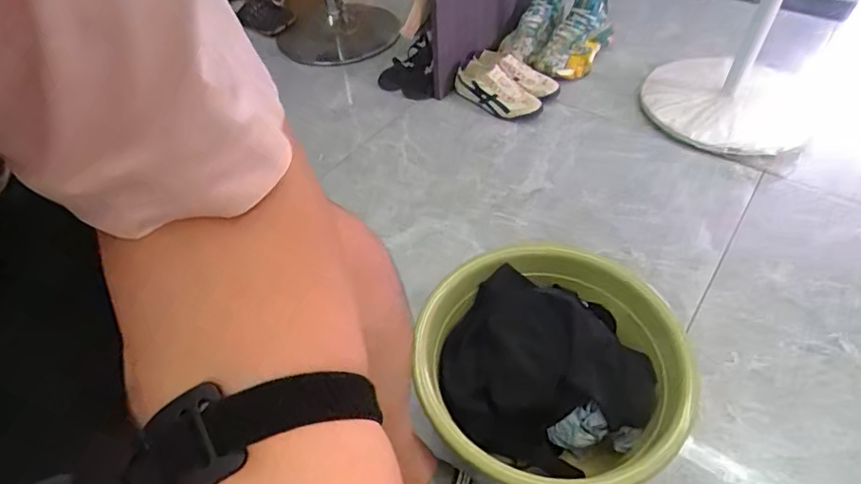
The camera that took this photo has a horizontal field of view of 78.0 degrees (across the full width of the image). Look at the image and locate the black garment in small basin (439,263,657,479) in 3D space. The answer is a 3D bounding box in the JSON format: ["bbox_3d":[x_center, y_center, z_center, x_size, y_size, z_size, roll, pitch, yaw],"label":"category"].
[{"bbox_3d":[0.162,0.196,0.767,0.288,0.166,0.207,24,53,23],"label":"black garment in small basin"}]

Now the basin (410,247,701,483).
[{"bbox_3d":[0.168,0.183,0.781,0.332,0.138,0.371,-16,49,-11],"label":"basin"}]

